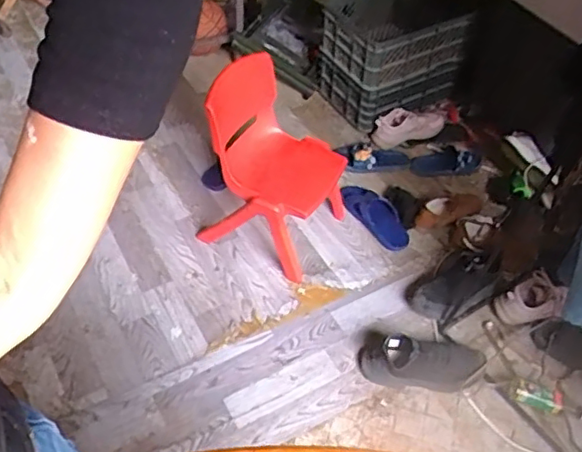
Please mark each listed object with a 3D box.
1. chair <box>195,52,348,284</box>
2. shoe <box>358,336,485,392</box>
[{"bbox_3d":[-0.040,-0.156,1.658,0.320,0.499,0.339,25,51,17],"label":"chair"},{"bbox_3d":[0.318,0.334,1.484,0.291,0.090,0.117,2,48,-3],"label":"shoe"}]

